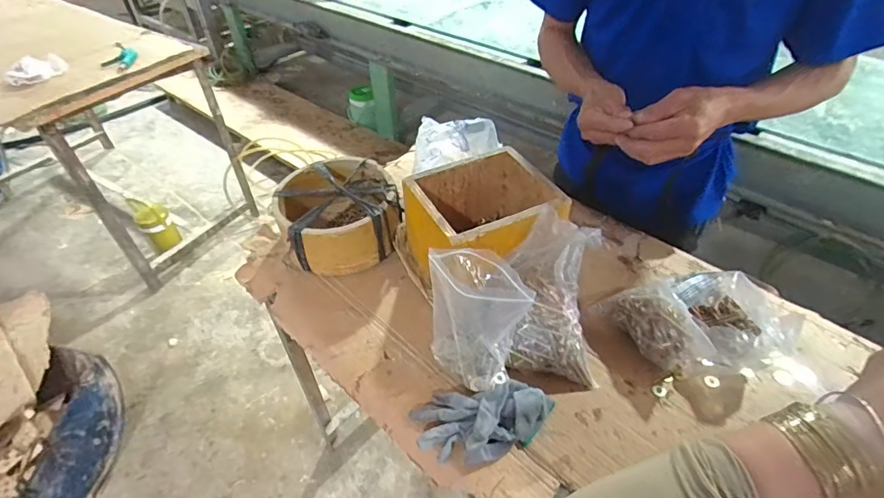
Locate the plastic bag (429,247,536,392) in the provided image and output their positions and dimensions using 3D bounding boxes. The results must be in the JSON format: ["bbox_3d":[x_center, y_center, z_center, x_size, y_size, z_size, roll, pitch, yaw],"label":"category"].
[{"bbox_3d":[0.043,0.091,0.621,0.081,0.194,0.120,-25,49,-24],"label":"plastic bag"}]

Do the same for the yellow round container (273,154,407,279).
[{"bbox_3d":[-0.193,-0.068,0.871,0.205,0.108,0.225,0,44,0],"label":"yellow round container"}]

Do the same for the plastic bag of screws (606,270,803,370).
[{"bbox_3d":[0.393,0.116,0.708,0.239,0.076,0.171,-7,44,-7],"label":"plastic bag of screws"}]

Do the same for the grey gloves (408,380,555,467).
[{"bbox_3d":[0.059,0.225,0.610,0.187,0.053,0.096,-5,44,-5],"label":"grey gloves"}]

